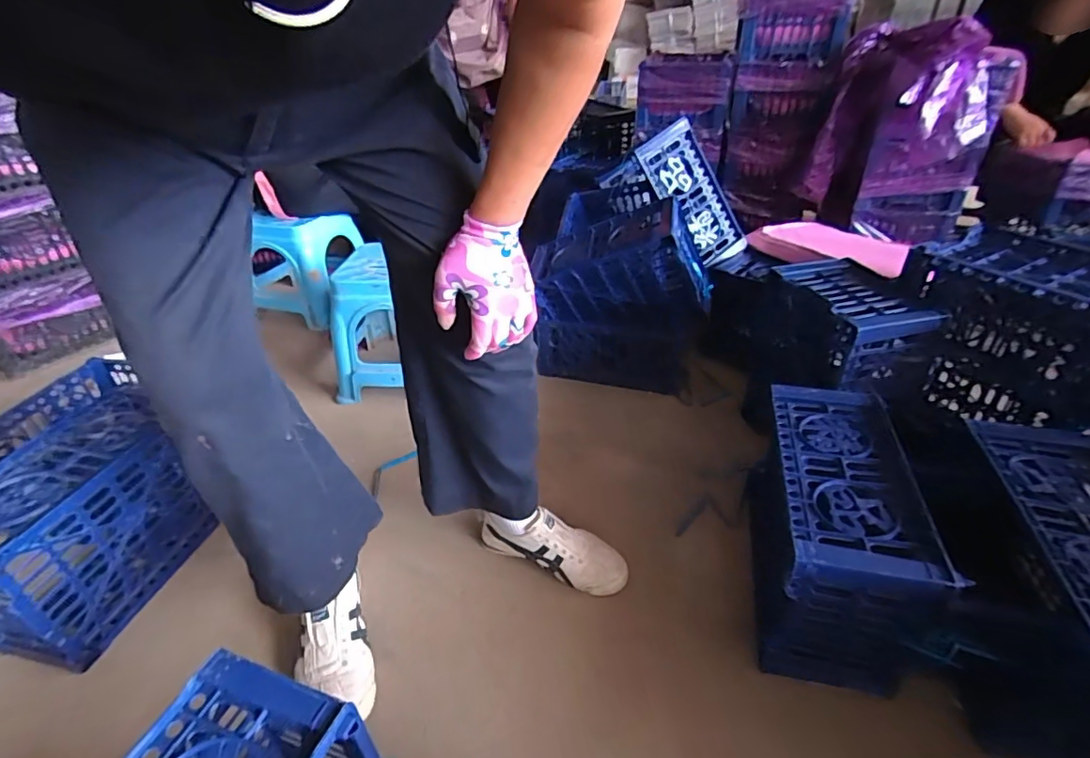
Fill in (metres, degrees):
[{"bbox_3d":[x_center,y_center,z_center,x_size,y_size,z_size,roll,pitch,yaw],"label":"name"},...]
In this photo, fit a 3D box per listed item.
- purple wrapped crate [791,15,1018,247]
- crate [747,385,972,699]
[{"bbox_3d":[0.863,-0.595,1.318,0.258,0.444,0.356,-24,40,-30],"label":"purple wrapped crate"},{"bbox_3d":[0.395,0.206,0.749,0.156,0.250,0.389,8,35,13],"label":"crate"}]

